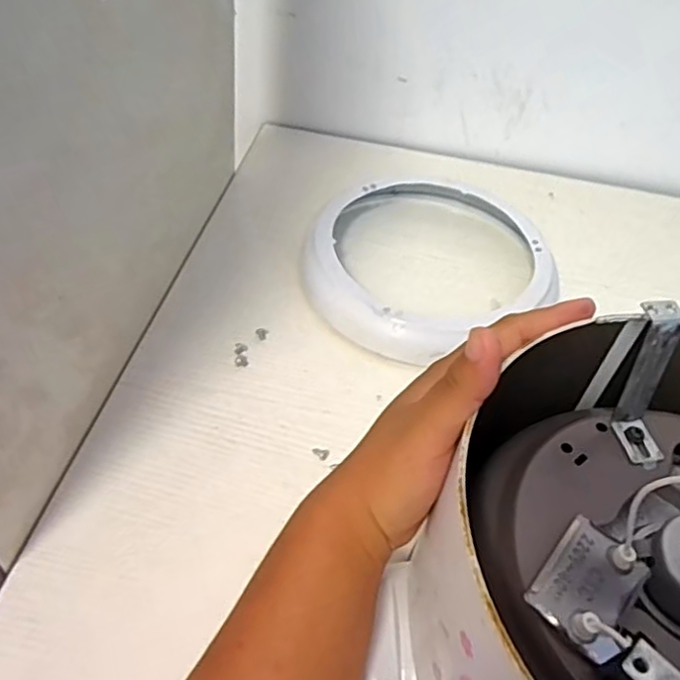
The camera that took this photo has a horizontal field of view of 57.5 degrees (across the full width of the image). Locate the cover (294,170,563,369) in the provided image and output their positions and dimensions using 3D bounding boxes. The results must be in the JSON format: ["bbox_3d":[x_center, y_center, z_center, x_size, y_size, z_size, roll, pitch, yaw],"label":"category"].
[{"bbox_3d":[0.071,-0.063,0.496,0.196,0.036,0.202,35,53,24],"label":"cover"}]

